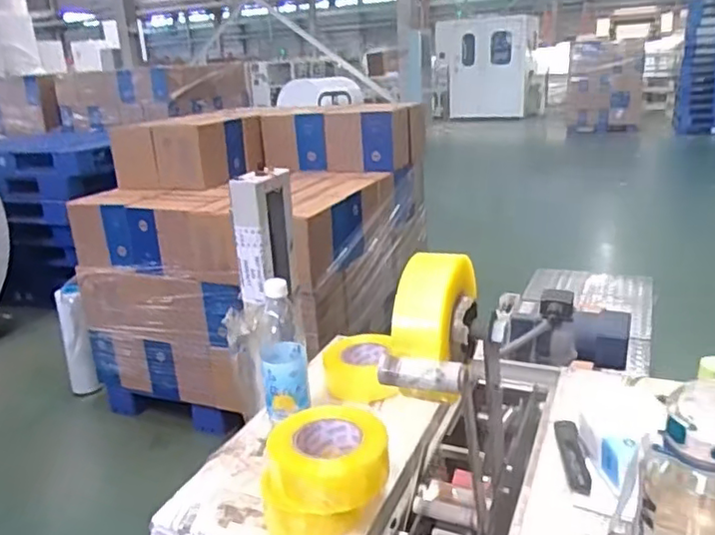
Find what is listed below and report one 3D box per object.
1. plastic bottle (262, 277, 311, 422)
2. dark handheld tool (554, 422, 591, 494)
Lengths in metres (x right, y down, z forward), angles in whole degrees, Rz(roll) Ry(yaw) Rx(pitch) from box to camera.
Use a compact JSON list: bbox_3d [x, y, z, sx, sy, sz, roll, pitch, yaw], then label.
[{"bbox_3d":[-0.104,0.112,0.859,0.061,0.193,0.064,-5,18,-8],"label":"plastic bottle"},{"bbox_3d":[0.278,0.239,0.790,0.026,0.014,0.151,1,18,9],"label":"dark handheld tool"}]

